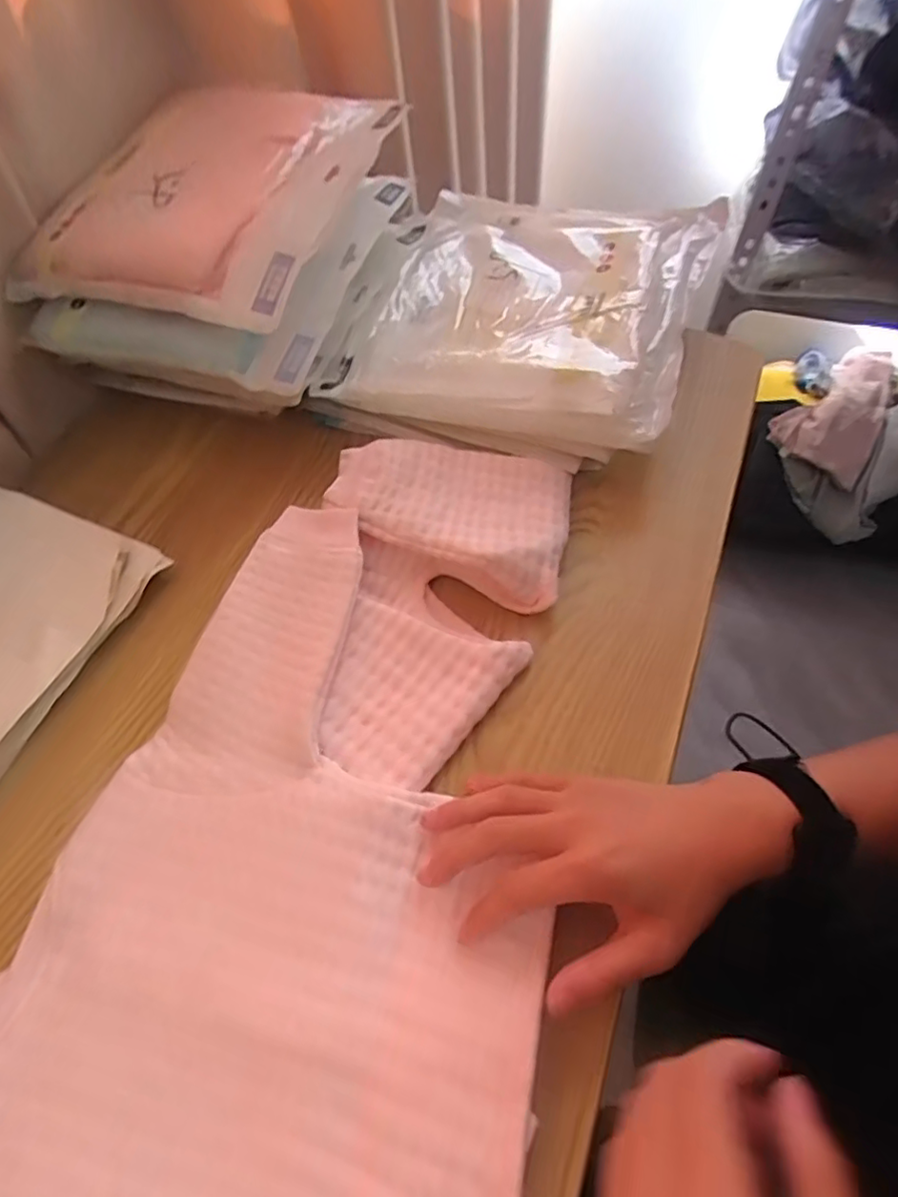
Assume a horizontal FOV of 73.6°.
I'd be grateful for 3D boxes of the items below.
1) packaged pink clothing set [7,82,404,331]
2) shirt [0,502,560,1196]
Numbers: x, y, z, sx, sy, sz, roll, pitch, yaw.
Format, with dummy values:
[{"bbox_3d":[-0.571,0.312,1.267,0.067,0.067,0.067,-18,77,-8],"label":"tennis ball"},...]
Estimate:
[{"bbox_3d":[-0.199,-0.353,0.523,0.263,0.065,0.288,16,61,15],"label":"packaged pink clothing set"},{"bbox_3d":[-0.097,0.203,0.310,0.277,0.035,0.561,11,60,6],"label":"shirt"}]

